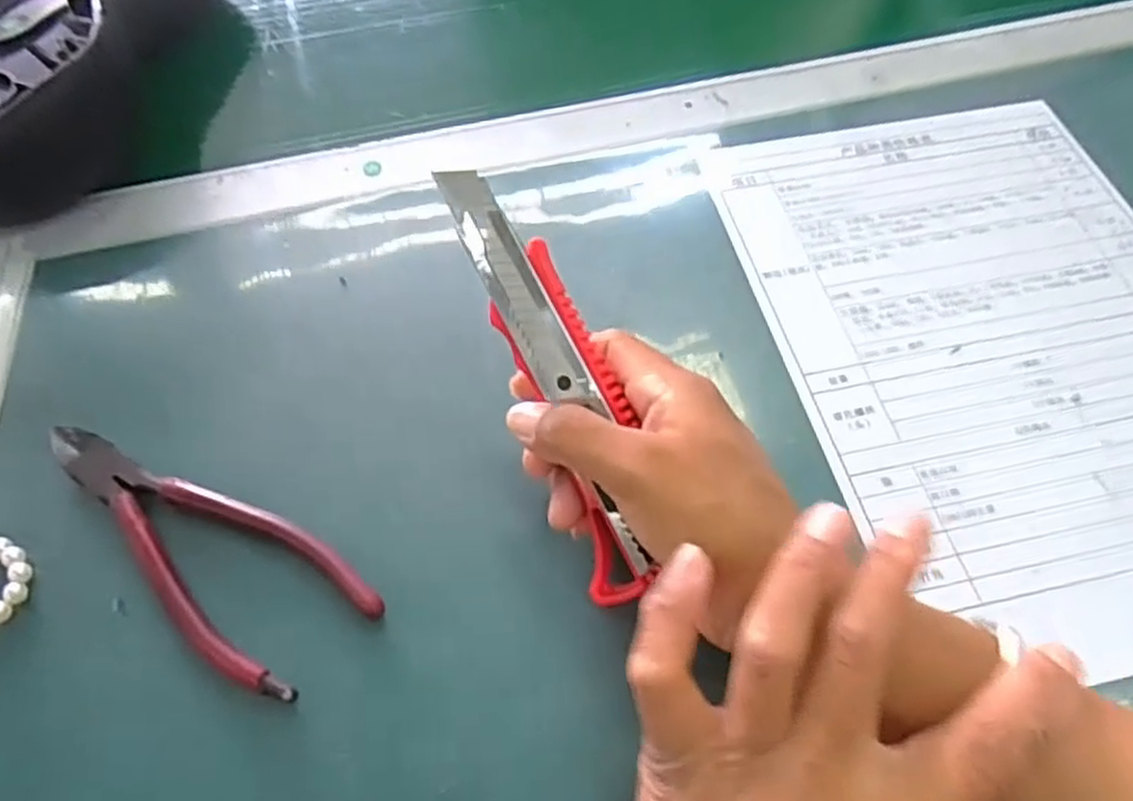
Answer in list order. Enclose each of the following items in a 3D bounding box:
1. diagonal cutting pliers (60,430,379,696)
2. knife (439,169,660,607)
[{"bbox_3d":[-0.144,0.052,0.300,0.153,0.010,0.053,34,63,19],"label":"diagonal cutting pliers"},{"bbox_3d":[-0.002,-0.009,0.280,0.030,0.017,0.165,-21,89,-13],"label":"knife"}]

